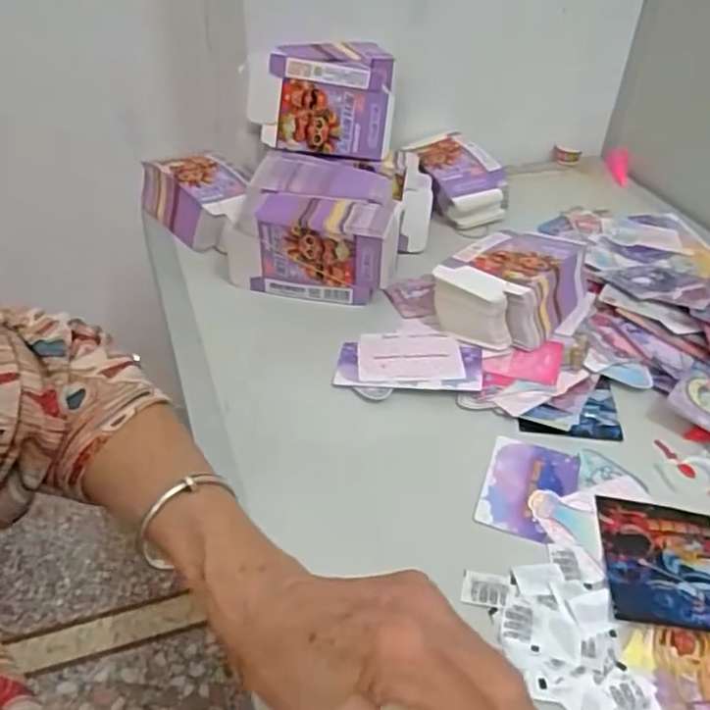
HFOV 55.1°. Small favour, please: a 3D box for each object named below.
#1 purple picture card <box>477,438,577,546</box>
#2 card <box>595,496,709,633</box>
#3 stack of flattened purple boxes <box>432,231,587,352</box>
[{"bbox_3d":[0.125,0.096,0.491,0.062,0.004,0.090,16,40,14],"label":"purple picture card"},{"bbox_3d":[0.203,0.132,0.441,0.080,0.005,0.098,8,39,5],"label":"card"},{"bbox_3d":[0.146,-0.065,0.631,0.105,0.053,0.147,26,44,26],"label":"stack of flattened purple boxes"}]

